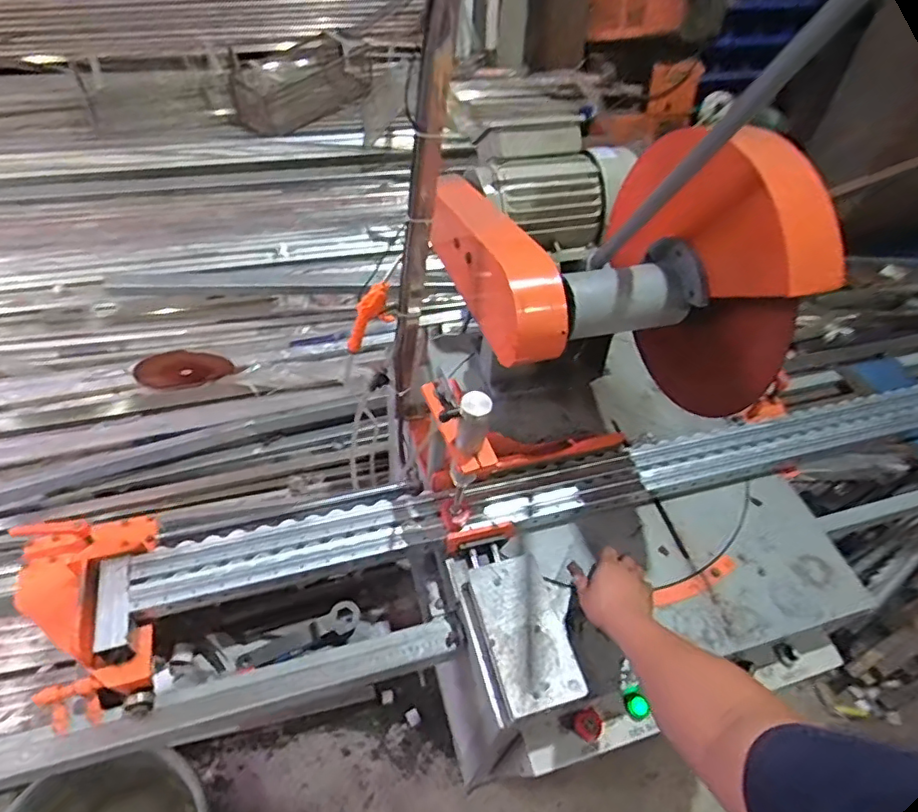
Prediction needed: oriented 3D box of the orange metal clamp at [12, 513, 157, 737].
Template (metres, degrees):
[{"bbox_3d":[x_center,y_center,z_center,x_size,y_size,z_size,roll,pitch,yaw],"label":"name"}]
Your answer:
[{"bbox_3d":[-0.508,0.276,0.781,0.166,0.095,0.256,-12,52,-10],"label":"orange metal clamp"}]

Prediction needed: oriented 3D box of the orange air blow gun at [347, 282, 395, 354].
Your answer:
[{"bbox_3d":[-0.127,-0.123,0.836,0.055,0.133,0.027,18,49,-19],"label":"orange air blow gun"}]

